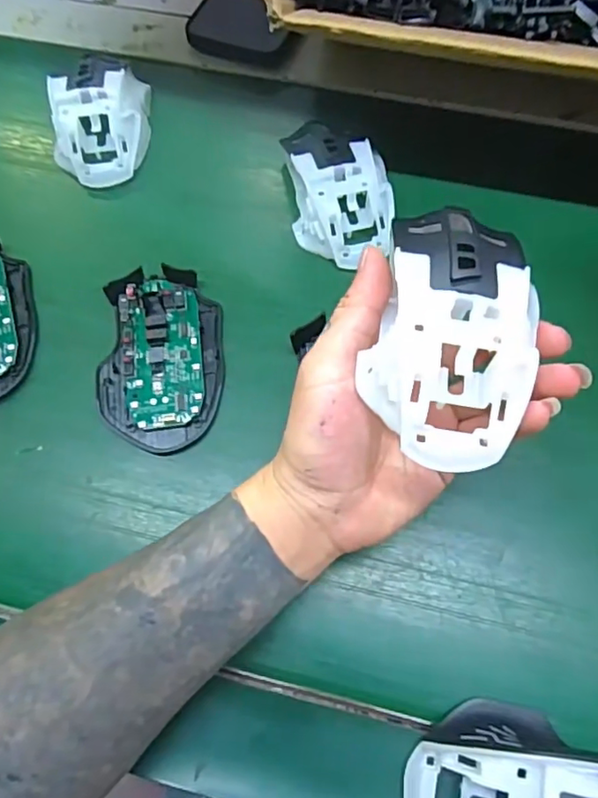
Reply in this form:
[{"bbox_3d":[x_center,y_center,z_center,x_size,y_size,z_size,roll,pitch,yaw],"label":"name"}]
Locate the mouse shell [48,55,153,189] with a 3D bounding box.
[{"bbox_3d":[-0.143,-0.199,0.404,0.068,0.035,0.095,-5,69,0],"label":"mouse shell"}]

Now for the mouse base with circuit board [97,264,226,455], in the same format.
[{"bbox_3d":[-0.084,-0.027,0.343,0.073,0.013,0.114,-6,69,0],"label":"mouse base with circuit board"}]

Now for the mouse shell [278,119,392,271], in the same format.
[{"bbox_3d":[0.028,-0.139,0.372,0.064,0.031,0.106,-7,69,0],"label":"mouse shell"}]

